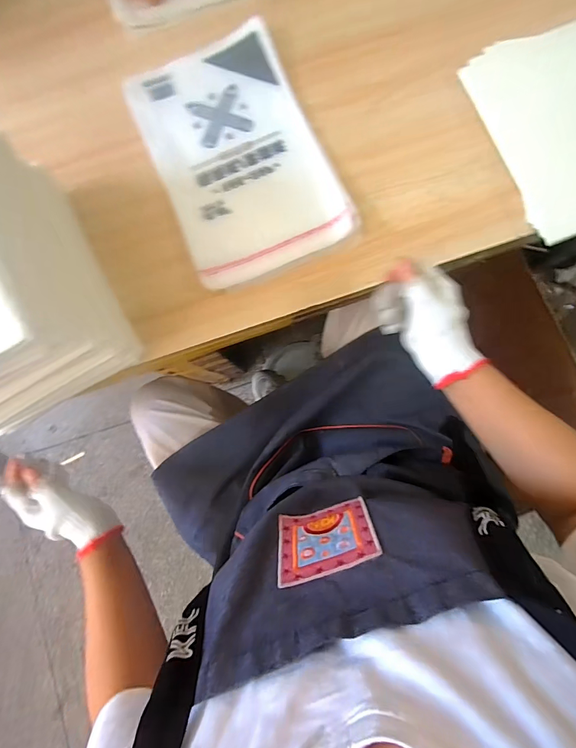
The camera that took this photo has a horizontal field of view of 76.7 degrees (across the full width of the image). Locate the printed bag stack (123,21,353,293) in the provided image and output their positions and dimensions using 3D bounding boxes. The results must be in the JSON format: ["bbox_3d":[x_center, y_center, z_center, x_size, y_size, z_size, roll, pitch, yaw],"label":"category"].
[{"bbox_3d":[-0.067,-0.290,0.488,0.206,0.019,0.322,-23,84,0],"label":"printed bag stack"}]

